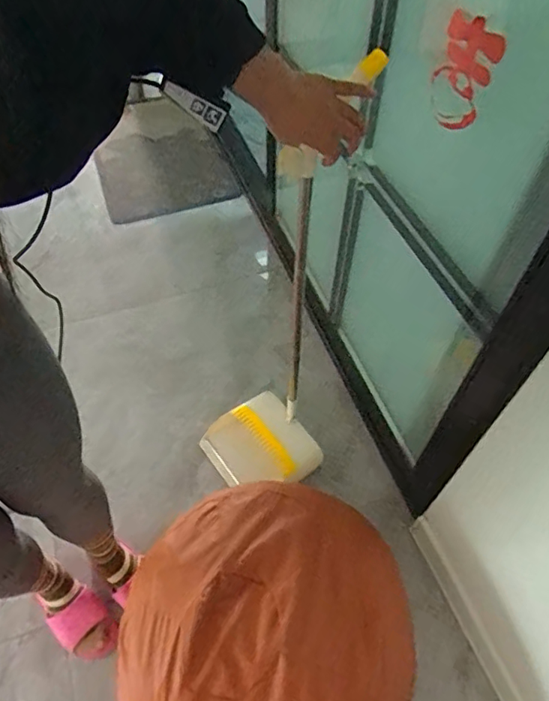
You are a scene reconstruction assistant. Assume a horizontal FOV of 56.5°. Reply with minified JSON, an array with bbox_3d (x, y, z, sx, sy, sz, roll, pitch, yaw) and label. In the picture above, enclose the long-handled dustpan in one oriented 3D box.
[{"bbox_3d":[0.034,-0.034,0.912,0.261,0.932,0.188,19,50,4],"label":"long-handled dustpan"}]

